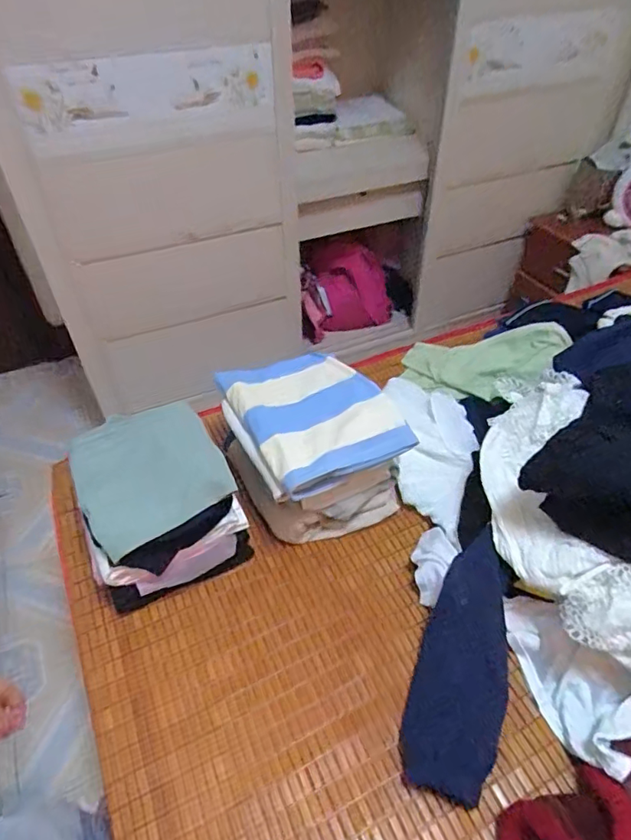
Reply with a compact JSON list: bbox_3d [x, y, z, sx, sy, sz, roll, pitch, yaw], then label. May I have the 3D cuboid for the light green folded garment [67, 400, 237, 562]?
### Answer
[{"bbox_3d":[-0.284,0.084,0.877,0.225,0.067,0.261,-24,50,-24],"label":"light green folded garment"}]

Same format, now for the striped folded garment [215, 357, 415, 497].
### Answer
[{"bbox_3d":[-0.005,-0.017,0.940,0.245,0.060,0.317,-21,48,-21],"label":"striped folded garment"}]

